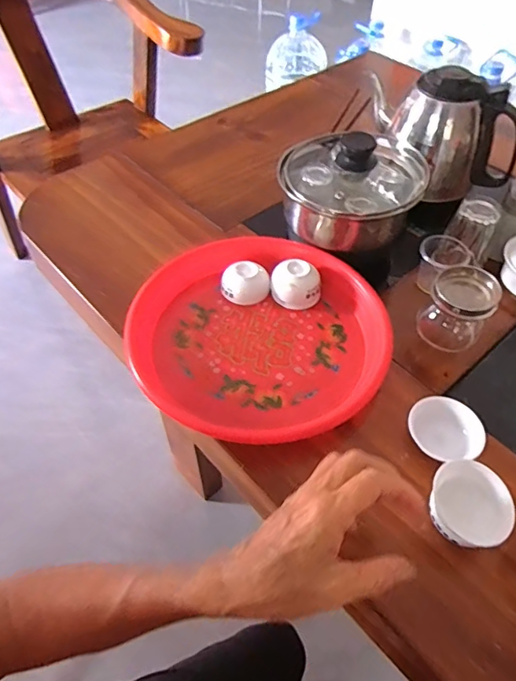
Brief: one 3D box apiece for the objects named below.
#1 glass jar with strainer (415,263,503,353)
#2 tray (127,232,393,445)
[{"bbox_3d":[0.201,-0.030,0.501,0.062,0.076,0.055,28,56,19],"label":"glass jar with strainer"},{"bbox_3d":[0.002,-0.014,0.504,0.248,0.035,0.253,1,51,-1],"label":"tray"}]

